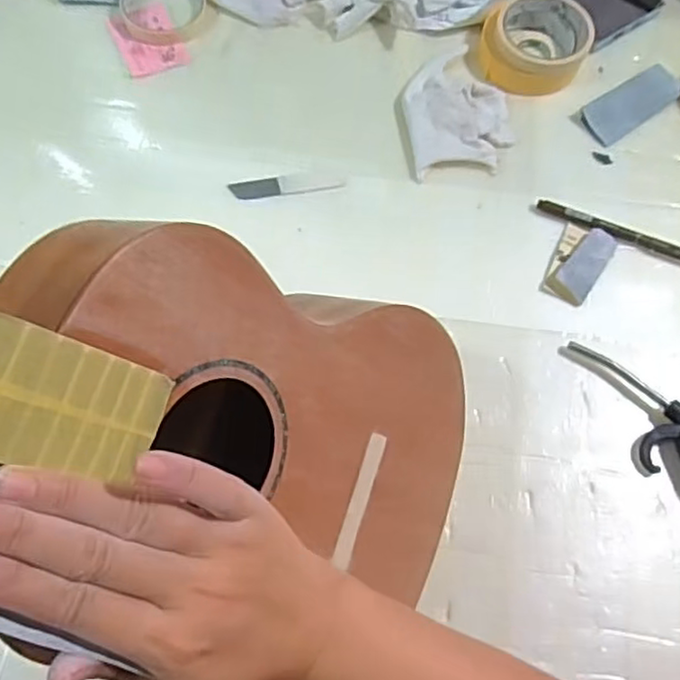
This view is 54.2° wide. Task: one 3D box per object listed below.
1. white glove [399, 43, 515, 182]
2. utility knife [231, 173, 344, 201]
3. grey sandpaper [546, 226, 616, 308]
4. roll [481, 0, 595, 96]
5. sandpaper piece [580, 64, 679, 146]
[{"bbox_3d":[0.107,-0.218,0.615,0.095,0.021,0.137,-7,69,-5],"label":"white glove"},{"bbox_3d":[-0.047,-0.138,0.590,0.097,0.004,0.020,-10,69,-6],"label":"utility knife"},{"bbox_3d":[0.202,-0.067,0.565,0.041,0.010,0.077,31,70,10],"label":"grey sandpaper"},{"bbox_3d":[0.183,-0.280,0.624,0.092,0.037,0.090,1,68,-2],"label":"roll"},{"bbox_3d":[0.278,-0.225,0.631,0.109,0.004,0.043,-34,73,-14],"label":"sandpaper piece"}]

